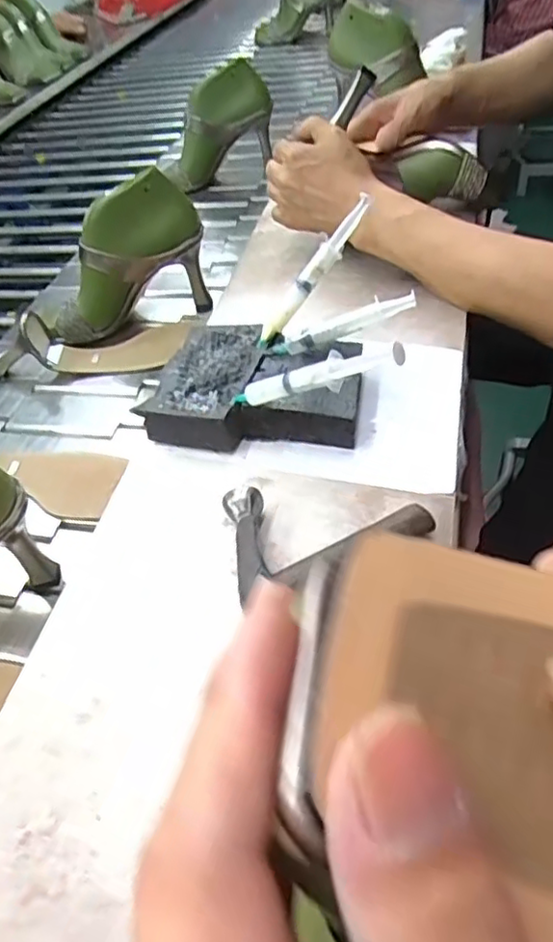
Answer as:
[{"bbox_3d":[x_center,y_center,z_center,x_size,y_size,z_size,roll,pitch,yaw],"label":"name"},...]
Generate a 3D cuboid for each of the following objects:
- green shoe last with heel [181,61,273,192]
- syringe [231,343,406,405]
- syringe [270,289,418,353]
[{"bbox_3d":[-0.080,-0.525,0.997,0.147,0.169,0.066,-15,45,-4],"label":"green shoe last with heel"},{"bbox_3d":[0.024,-0.065,0.447,0.147,0.018,0.016,-9,36,41],"label":"syringe"},{"bbox_3d":[0.052,-0.117,0.516,0.119,0.018,0.014,-17,43,18],"label":"syringe"}]

